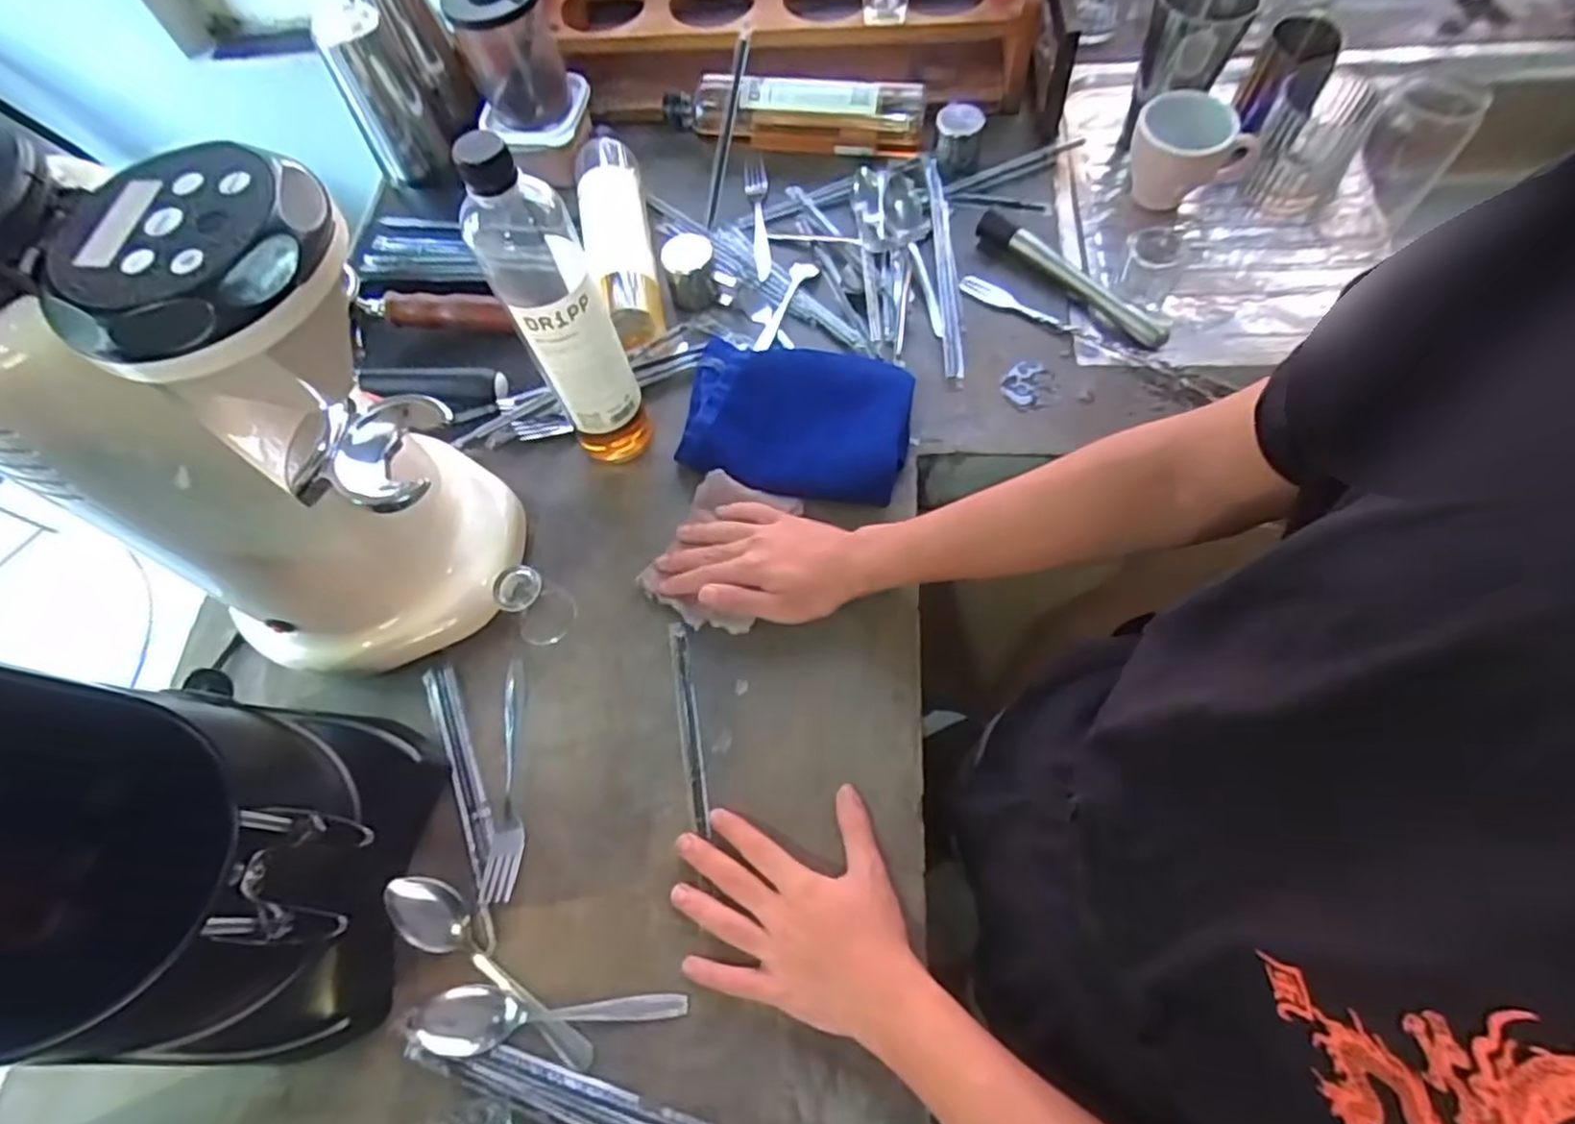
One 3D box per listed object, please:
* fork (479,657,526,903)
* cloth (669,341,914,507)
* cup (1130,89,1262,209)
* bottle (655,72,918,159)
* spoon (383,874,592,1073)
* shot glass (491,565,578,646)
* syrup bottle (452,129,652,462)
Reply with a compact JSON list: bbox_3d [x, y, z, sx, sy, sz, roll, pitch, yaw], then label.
[{"bbox_3d":[-0.201,0.151,0.525,0.025,0.012,0.169,-5,66,0],"label":"fork"},{"bbox_3d":[0.005,-0.122,0.619,0.190,0.038,0.128,13,68,8],"label":"cloth"},{"bbox_3d":[0.390,-0.400,0.707,0.118,0.072,0.072,-15,64,-2],"label":"cup"},{"bbox_3d":[0.002,-0.474,0.759,0.272,0.065,0.050,9,66,9],"label":"bottle"},{"bbox_3d":[-0.190,0.259,0.466,0.166,0.026,0.040,27,70,13],"label":"spoon"},{"bbox_3d":[-0.194,0.031,0.556,0.045,0.055,0.042,-2,65,4],"label":"shot glass"},{"bbox_3d":[-0.156,-0.164,0.520,0.064,0.263,0.059,-21,65,-5],"label":"syrup bottle"}]

